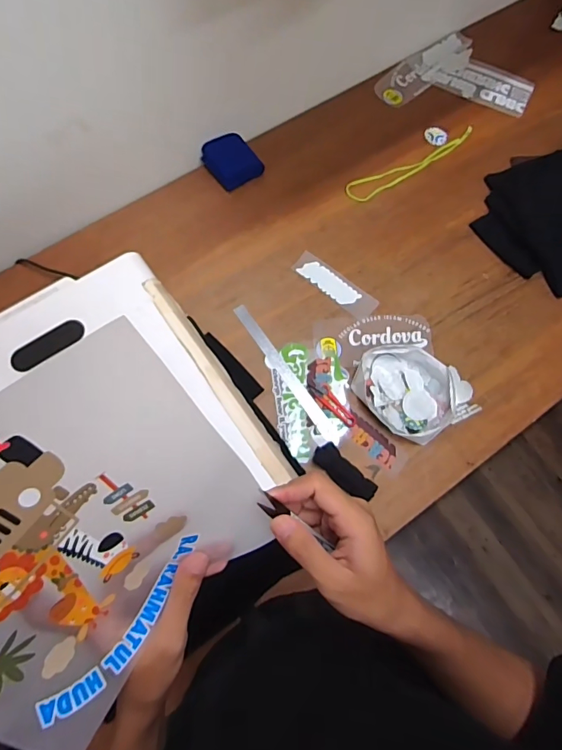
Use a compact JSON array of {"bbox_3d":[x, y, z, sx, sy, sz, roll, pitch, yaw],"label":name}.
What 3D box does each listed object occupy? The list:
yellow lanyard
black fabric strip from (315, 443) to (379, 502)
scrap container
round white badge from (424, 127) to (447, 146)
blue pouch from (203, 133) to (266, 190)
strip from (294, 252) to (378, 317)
[{"bbox_3d":[0.323,-0.508,1.061,0.380,0.010,0.059,-29,73,-10],"label":"yellow lanyard"},{"bbox_3d":[0.117,0.182,0.814,0.047,0.018,0.126,-43,77,-13],"label":"black fabric strip"},{"bbox_3d":[0.249,0.026,0.857,0.206,0.039,0.177,42,76,13],"label":"scrap container"},{"bbox_3d":[0.386,-0.597,1.094,0.055,0.009,0.048,18,72,6],"label":"round white badge"},{"bbox_3d":[-0.114,-0.504,1.033,0.112,0.045,0.114,-32,74,-10],"label":"blue pouch"},{"bbox_3d":[0.117,-0.195,0.948,0.196,0.006,0.060,35,75,11],"label":"strip"}]

